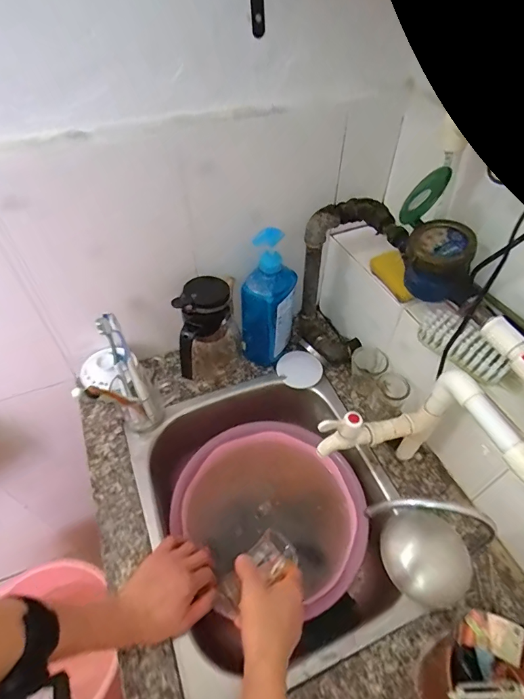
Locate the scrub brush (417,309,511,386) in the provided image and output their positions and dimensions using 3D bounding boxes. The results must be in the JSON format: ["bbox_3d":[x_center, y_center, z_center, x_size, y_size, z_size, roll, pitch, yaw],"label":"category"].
[{"bbox_3d":[0.272,-0.006,0.549,0.050,0.038,0.117,-29,56,-23],"label":"scrub brush"}]

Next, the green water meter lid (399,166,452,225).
[{"bbox_3d":[0.210,-0.197,0.523,0.069,0.071,0.013,-30,57,-23],"label":"green water meter lid"}]

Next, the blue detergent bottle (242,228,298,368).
[{"bbox_3d":[0.011,-0.078,0.702,0.088,0.297,0.066,2,50,1],"label":"blue detergent bottle"}]

